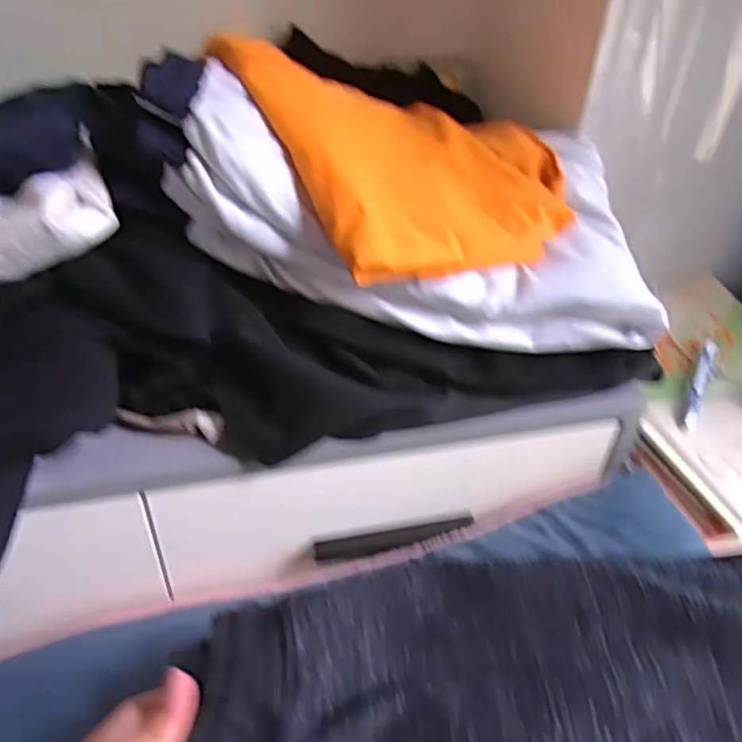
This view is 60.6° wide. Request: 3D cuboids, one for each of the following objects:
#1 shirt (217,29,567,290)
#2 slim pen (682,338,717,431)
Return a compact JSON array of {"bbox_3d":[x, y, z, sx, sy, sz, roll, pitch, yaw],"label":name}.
[{"bbox_3d":[0.039,-0.175,0.511,0.250,0.126,0.227,-20,44,-25],"label":"shirt"},{"bbox_3d":[0.311,0.010,0.600,0.014,0.019,0.126,22,43,23],"label":"slim pen"}]

